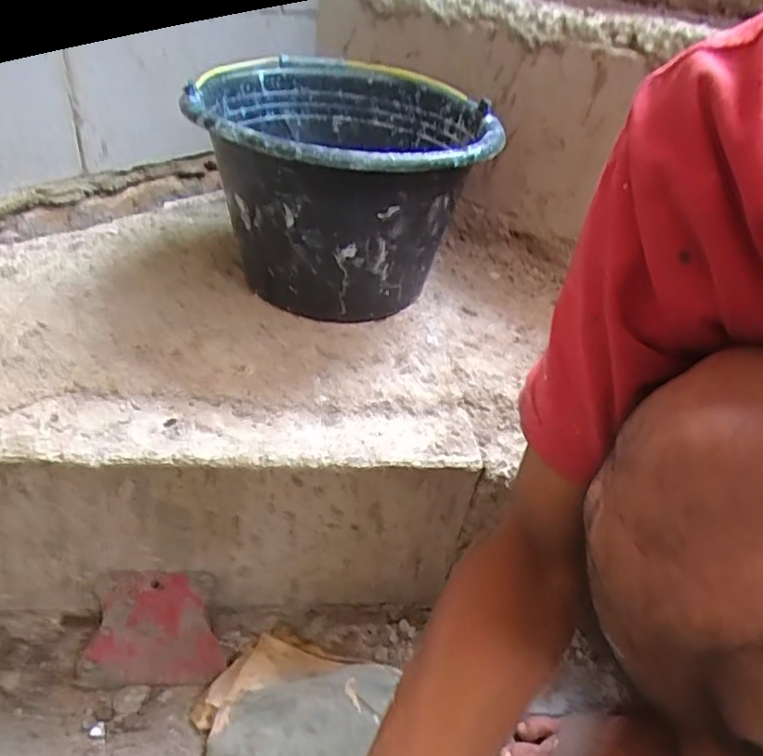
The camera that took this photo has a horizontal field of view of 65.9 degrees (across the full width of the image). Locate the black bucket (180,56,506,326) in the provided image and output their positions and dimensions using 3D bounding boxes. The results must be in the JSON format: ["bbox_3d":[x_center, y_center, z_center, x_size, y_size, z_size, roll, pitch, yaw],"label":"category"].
[{"bbox_3d":[-0.039,-0.180,0.601,0.257,0.201,0.285,-3,37,-14],"label":"black bucket"}]

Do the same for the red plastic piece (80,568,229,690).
[{"bbox_3d":[-0.203,0.219,0.518,0.116,0.104,0.006,1,7,-10],"label":"red plastic piece"}]

